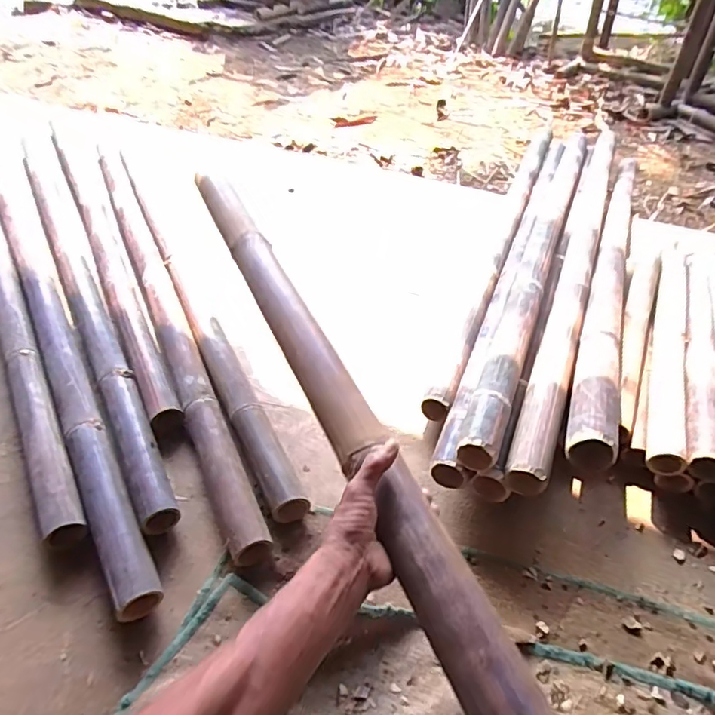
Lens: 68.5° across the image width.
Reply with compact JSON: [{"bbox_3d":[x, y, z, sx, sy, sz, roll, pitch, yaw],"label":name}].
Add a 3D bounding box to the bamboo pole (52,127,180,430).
[{"bbox_3d":[-0.690,-0.300,1.367,0.071,0.079,1.394,-23,48,-22],"label":"bamboo pole"}]

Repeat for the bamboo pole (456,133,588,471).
[{"bbox_3d":[0.453,-0.282,1.282,0.073,0.077,1.470,16,46,17],"label":"bamboo pole"}]

